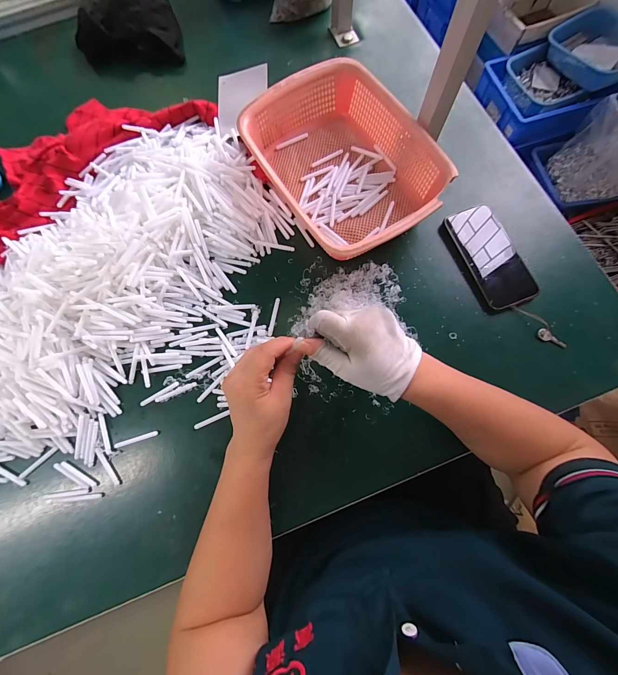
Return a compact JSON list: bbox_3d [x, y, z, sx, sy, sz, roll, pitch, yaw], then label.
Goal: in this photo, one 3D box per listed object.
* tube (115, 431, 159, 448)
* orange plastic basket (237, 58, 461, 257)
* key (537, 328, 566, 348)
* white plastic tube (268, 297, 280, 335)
[{"bbox_3d":[-0.238,0.141,0.408,0.061,0.007,0.007,-16,76,-2],"label":"tube"},{"bbox_3d":[0.052,-0.256,0.451,0.213,0.081,0.291,-33,77,-6],"label":"orange plastic basket"},{"bbox_3d":[0.342,0.003,0.418,0.040,0.009,0.013,41,81,11],"label":"key"},{"bbox_3d":[-0.052,-0.032,0.439,0.007,0.004,0.059,10,77,4],"label":"white plastic tube"}]

